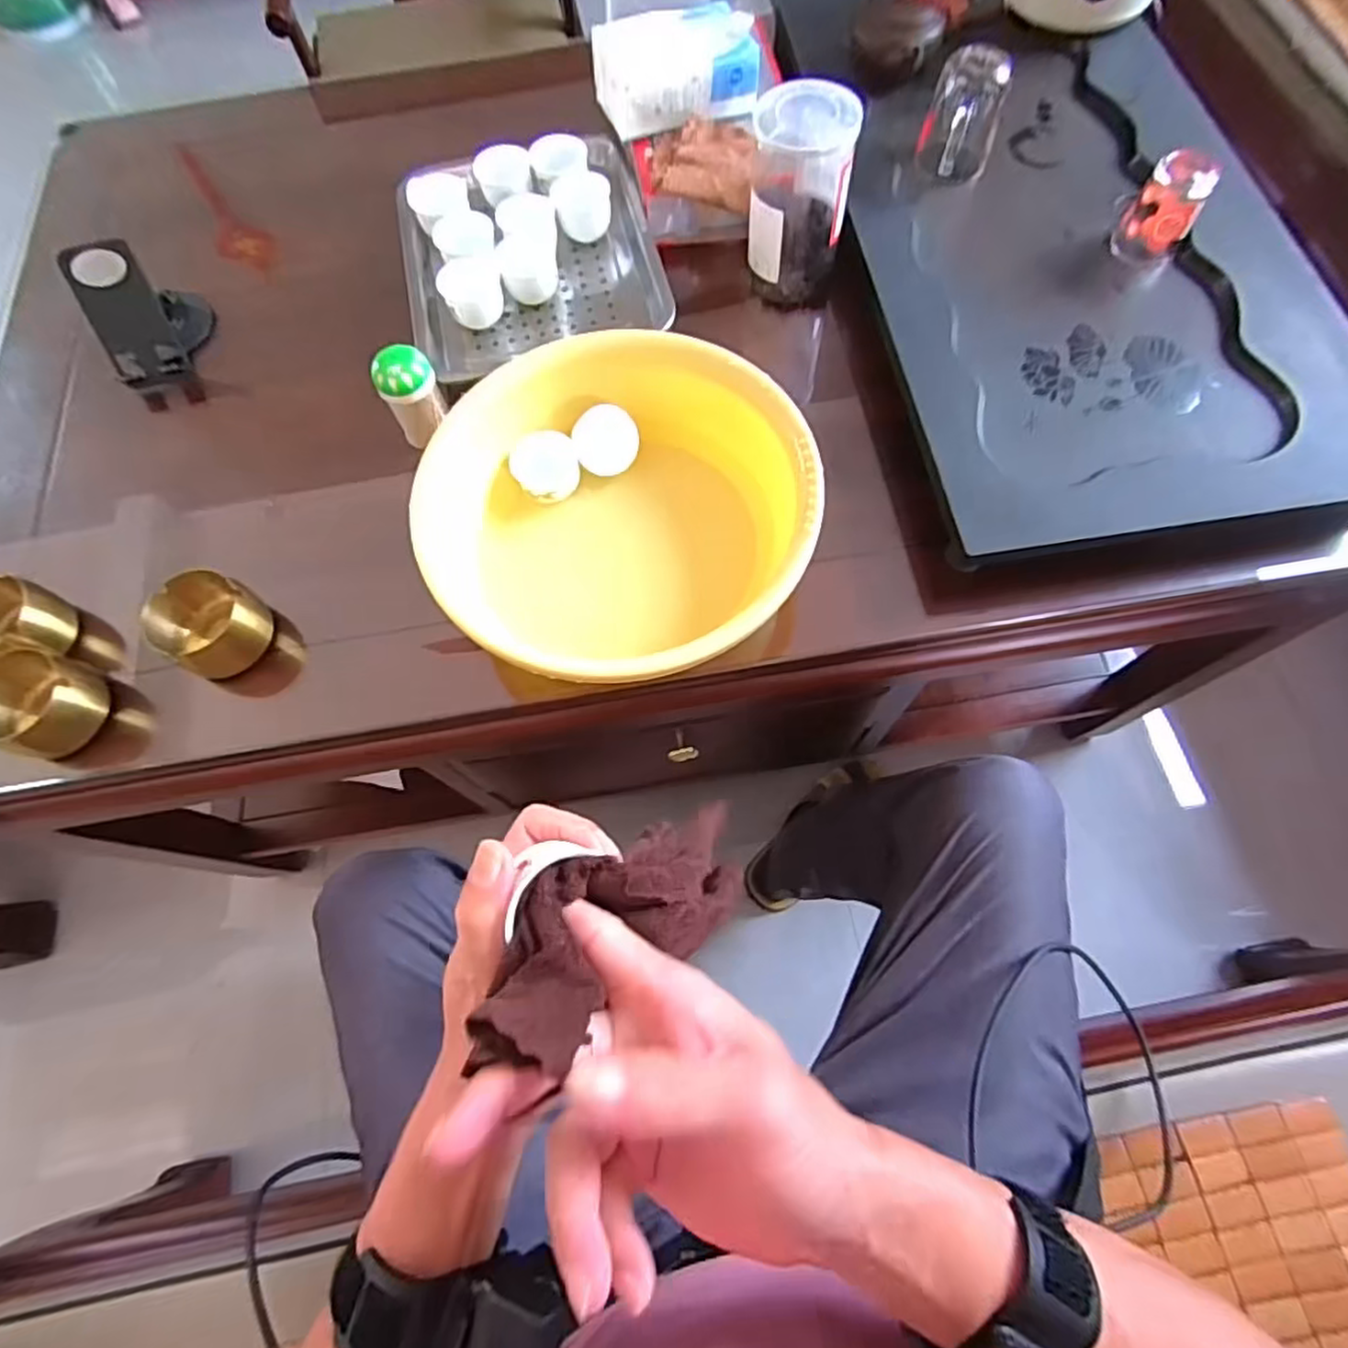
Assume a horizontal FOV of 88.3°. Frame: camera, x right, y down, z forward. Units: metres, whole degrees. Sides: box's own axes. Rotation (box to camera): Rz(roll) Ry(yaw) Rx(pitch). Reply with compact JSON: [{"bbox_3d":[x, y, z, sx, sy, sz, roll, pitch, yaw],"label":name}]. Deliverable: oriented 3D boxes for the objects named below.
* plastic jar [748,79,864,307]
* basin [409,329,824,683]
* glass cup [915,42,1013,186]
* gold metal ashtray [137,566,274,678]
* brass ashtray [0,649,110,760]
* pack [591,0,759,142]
[{"bbox_3d":[0.109,-0.417,0.612,0.081,0.151,0.081,-1,69,2],"label":"plastic jar"},{"bbox_3d":[-0.046,-0.122,0.559,0.277,0.127,0.262,-1,69,2],"label":"basin"},{"bbox_3d":[0.257,-0.491,0.619,0.063,0.086,0.060,-1,69,2],"label":"glass cup"},{"bbox_3d":[-0.370,-0.040,0.553,0.076,0.045,0.072,-1,69,2],"label":"gold metal ashtray"},{"bbox_3d":[-0.484,0.023,0.529,0.078,0.048,0.072,-1,69,2],"label":"brass ashtray"},{"bbox_3d":[0.001,-0.569,0.653,0.147,0.051,0.089,-9,69,-1],"label":"pack"}]

